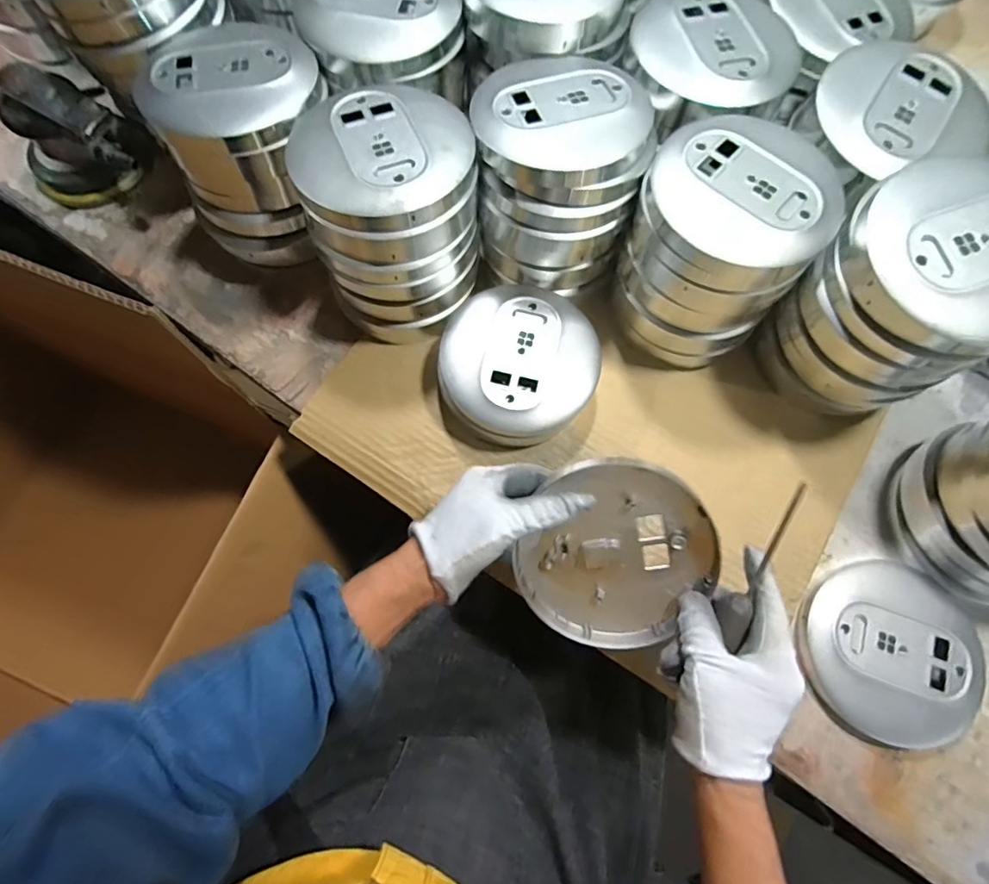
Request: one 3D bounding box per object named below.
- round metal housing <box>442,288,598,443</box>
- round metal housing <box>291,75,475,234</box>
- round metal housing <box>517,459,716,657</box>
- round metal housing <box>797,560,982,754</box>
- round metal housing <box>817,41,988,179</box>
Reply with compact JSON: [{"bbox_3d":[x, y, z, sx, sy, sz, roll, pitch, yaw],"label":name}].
[{"bbox_3d":[0.022,-0.068,0.464,0.130,0.053,0.132,0,73,-1],"label":"round metal housing"},{"bbox_3d":[-0.082,-0.215,0.391,0.139,0.038,0.133,0,73,-1],"label":"round metal housing"},{"bbox_3d":[0.084,0.079,0.367,0.123,0.016,0.135,2,106,7],"label":"round metal housing"},{"bbox_3d":[0.313,0.166,0.413,0.134,0.022,0.133,0,73,-1],"label":"round metal housing"},{"bbox_3d":[0.314,-0.260,0.402,0.117,0.021,0.112,0,73,-1],"label":"round metal housing"}]

